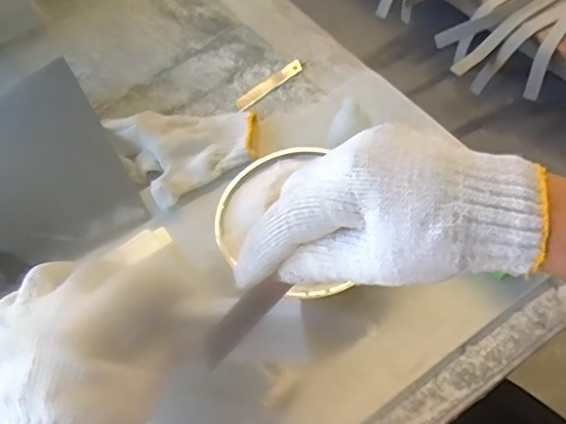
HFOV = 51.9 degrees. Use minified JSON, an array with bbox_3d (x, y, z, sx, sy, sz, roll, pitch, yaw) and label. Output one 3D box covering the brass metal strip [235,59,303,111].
[{"bbox_3d":[-0.016,-0.143,0.653,0.089,0.005,0.017,-39,71,-17],"label":"brass metal strip"}]

